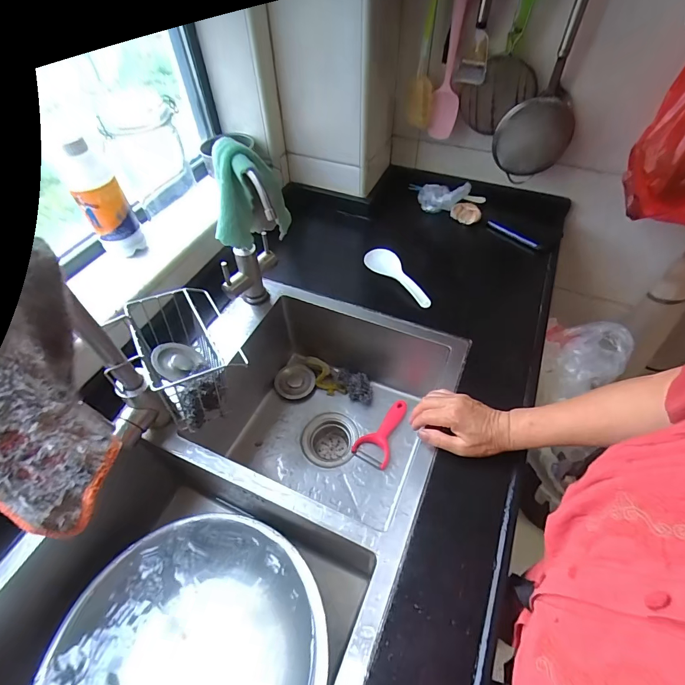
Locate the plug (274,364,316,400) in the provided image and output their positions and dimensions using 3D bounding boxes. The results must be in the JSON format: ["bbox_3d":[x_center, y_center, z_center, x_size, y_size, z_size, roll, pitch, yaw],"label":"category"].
[{"bbox_3d":[-0.098,0.083,0.785,0.079,0.025,0.074,-1,51,1],"label":"plug"}]

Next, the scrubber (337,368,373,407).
[{"bbox_3d":[0.029,0.088,0.768,0.049,0.037,0.086,-25,55,-17],"label":"scrubber"}]

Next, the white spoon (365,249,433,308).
[{"bbox_3d":[0.110,-0.128,0.707,0.056,0.022,0.166,-33,57,-22],"label":"white spoon"}]

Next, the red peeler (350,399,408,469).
[{"bbox_3d":[0.077,0.164,0.715,0.068,0.014,0.140,23,55,19],"label":"red peeler"}]

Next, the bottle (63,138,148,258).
[{"bbox_3d":[-0.374,-0.221,0.590,0.063,0.169,0.063,-30,57,-21],"label":"bottle"}]

